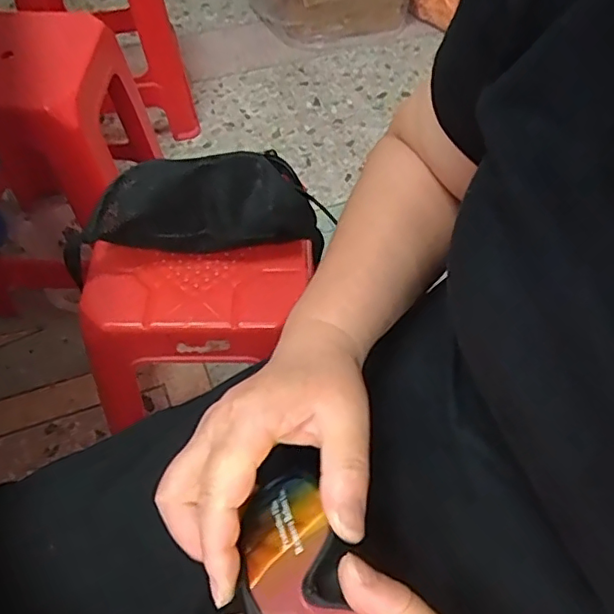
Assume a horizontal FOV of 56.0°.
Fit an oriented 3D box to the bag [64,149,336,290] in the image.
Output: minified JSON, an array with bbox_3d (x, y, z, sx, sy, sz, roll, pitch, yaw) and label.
[{"bbox_3d":[-0.133,-0.114,0.670,0.288,0.099,0.110,-3,55,-4],"label":"bag"}]

